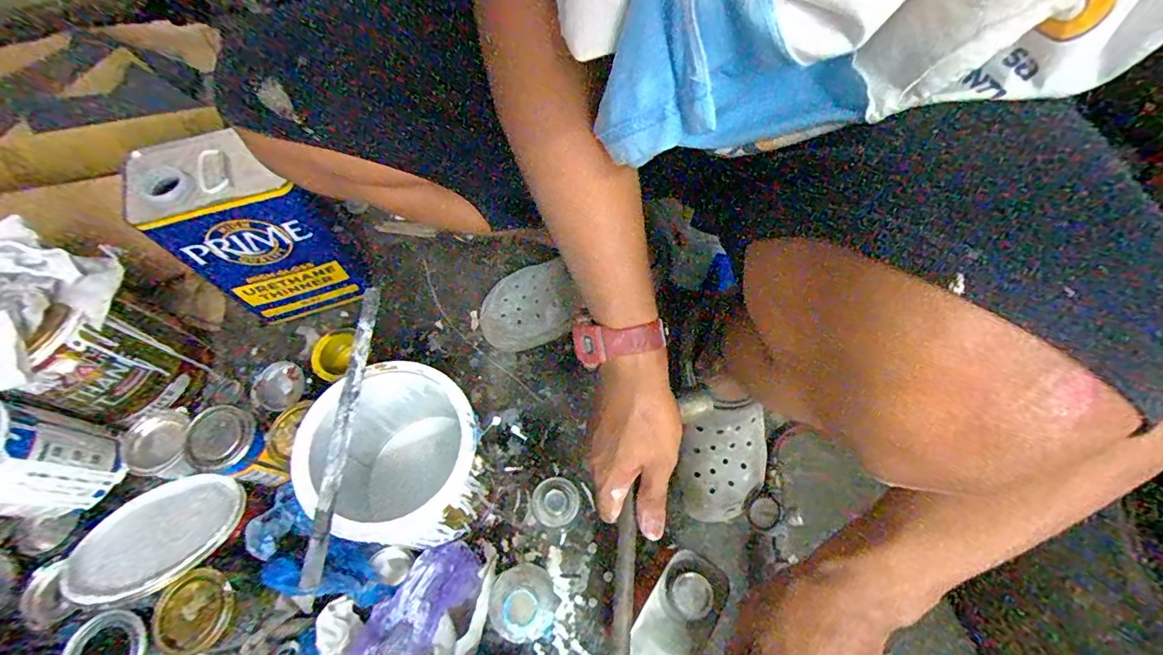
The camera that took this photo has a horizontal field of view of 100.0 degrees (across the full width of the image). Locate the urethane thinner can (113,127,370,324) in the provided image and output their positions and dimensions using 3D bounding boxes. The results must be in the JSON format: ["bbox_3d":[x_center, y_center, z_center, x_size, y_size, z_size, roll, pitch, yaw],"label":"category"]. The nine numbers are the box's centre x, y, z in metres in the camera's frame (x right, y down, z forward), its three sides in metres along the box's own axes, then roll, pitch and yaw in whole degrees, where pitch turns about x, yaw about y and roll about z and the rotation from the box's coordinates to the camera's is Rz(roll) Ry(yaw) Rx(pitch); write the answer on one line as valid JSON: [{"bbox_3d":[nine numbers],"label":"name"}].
[{"bbox_3d":[-0.396,-0.121,0.631,0.183,0.247,0.105,-19,67,-9],"label":"urethane thinner can"}]

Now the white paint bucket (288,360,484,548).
[{"bbox_3d":[-0.187,0.151,0.545,0.159,0.207,0.157,1,64,-2],"label":"white paint bucket"}]

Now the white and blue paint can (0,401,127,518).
[{"bbox_3d":[-0.579,0.136,0.500,0.105,0.147,0.099,0,65,0],"label":"white and blue paint can"}]

